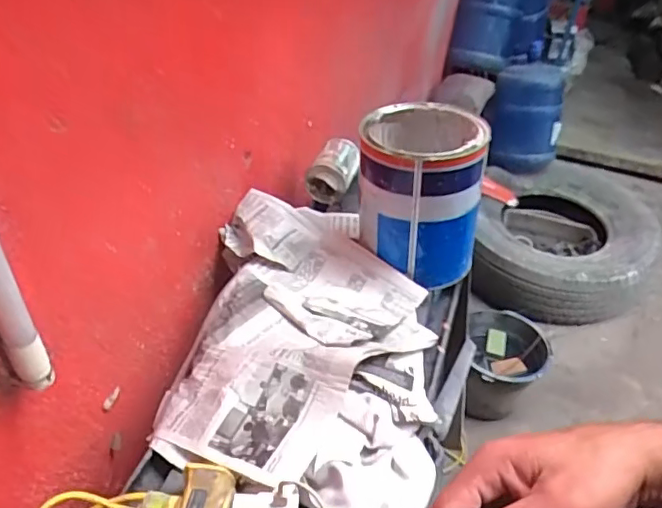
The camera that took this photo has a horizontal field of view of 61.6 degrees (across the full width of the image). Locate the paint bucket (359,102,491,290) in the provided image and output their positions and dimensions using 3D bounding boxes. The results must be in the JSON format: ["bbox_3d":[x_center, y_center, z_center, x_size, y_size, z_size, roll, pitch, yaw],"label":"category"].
[{"bbox_3d":[0.113,-0.085,0.734,0.148,0.197,0.158,3,38,0],"label":"paint bucket"}]

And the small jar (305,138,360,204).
[{"bbox_3d":[0.005,-0.138,0.898,0.074,0.063,0.102,46,56,-16],"label":"small jar"}]

